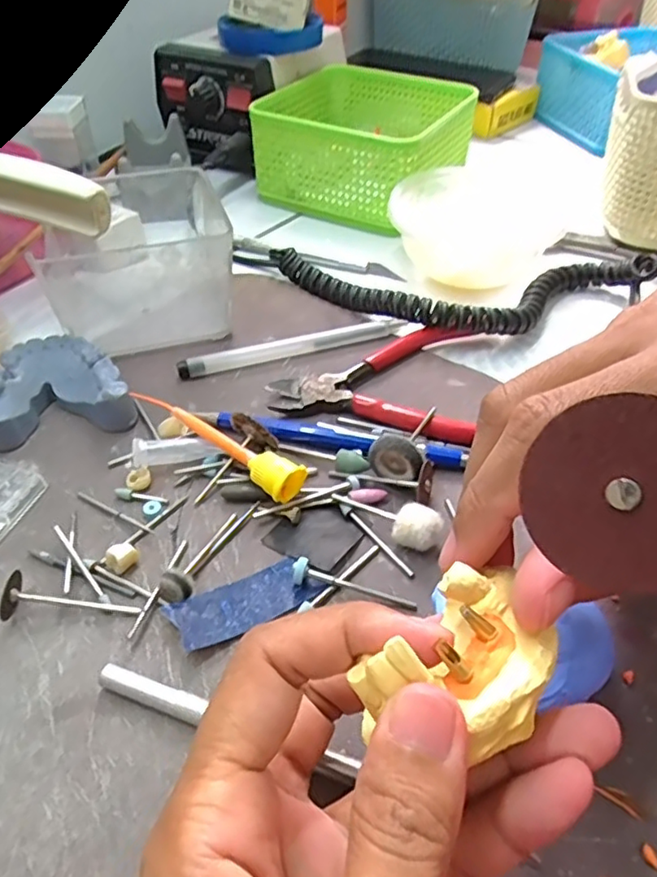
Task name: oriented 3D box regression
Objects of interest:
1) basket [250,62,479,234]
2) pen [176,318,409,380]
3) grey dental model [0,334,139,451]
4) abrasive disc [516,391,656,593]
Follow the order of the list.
[{"bbox_3d":[0.030,-0.222,0.455,0.128,0.065,0.130,22,50,20],"label":"basket"},{"bbox_3d":[-0.019,-0.049,0.322,0.121,0.010,0.010,-15,48,-14],"label":"pen"},{"bbox_3d":[-0.123,-0.025,0.285,0.064,0.024,0.053,-4,46,-4],"label":"grey dental model"},{"bbox_3d":[0.048,0.009,0.098,0.029,0.029,0.004,43,17,19],"label":"abrasive disc"}]

